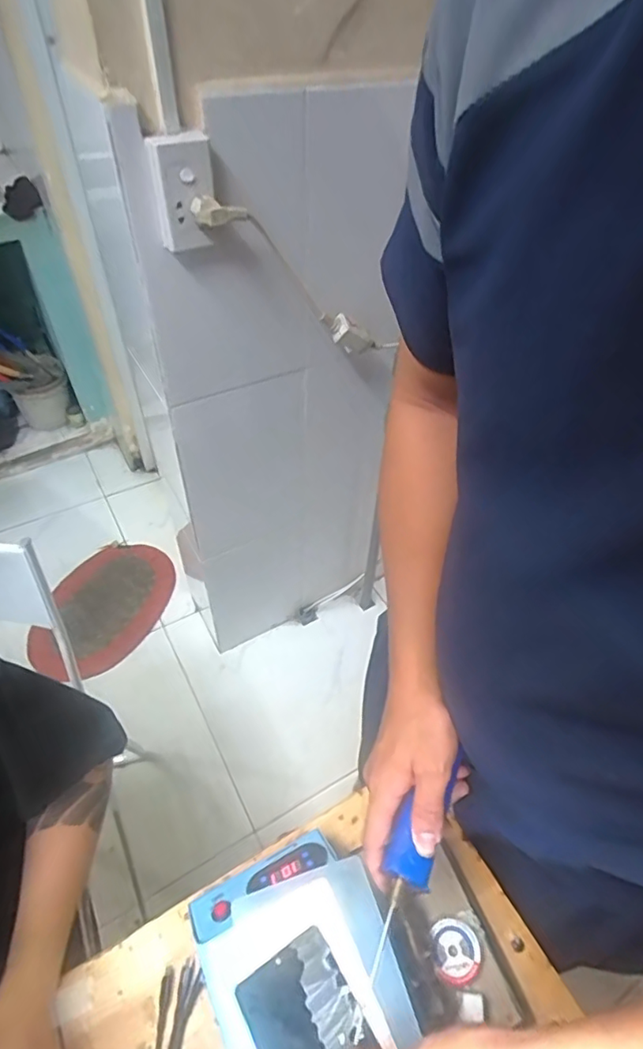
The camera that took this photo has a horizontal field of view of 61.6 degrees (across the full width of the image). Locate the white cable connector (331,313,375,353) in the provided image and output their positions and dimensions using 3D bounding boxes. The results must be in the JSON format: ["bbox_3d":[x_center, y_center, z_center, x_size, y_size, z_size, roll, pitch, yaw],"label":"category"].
[{"bbox_3d":[0.056,-0.313,0.906,0.097,0.039,0.028,13,34,-44],"label":"white cable connector"}]

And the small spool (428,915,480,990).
[{"bbox_3d":[0.123,0.397,0.504,0.045,0.009,0.052,15,48,10],"label":"small spool"}]

